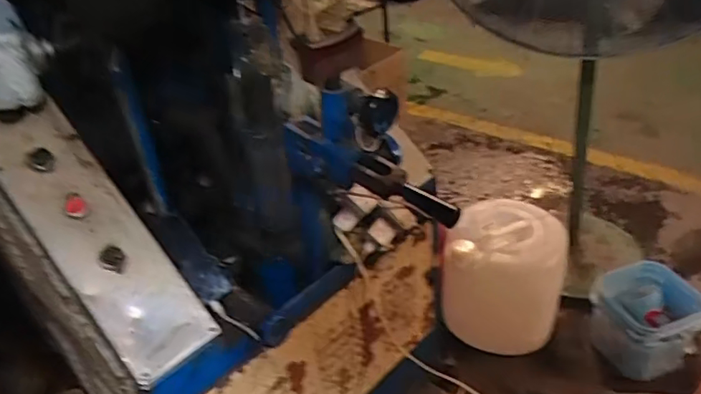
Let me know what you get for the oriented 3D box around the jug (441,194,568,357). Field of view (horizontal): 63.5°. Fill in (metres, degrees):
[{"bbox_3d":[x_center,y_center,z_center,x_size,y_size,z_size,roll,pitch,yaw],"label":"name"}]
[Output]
[{"bbox_3d":[0.400,0.200,1.487,0.293,0.292,0.273,2,35,13],"label":"jug"}]

